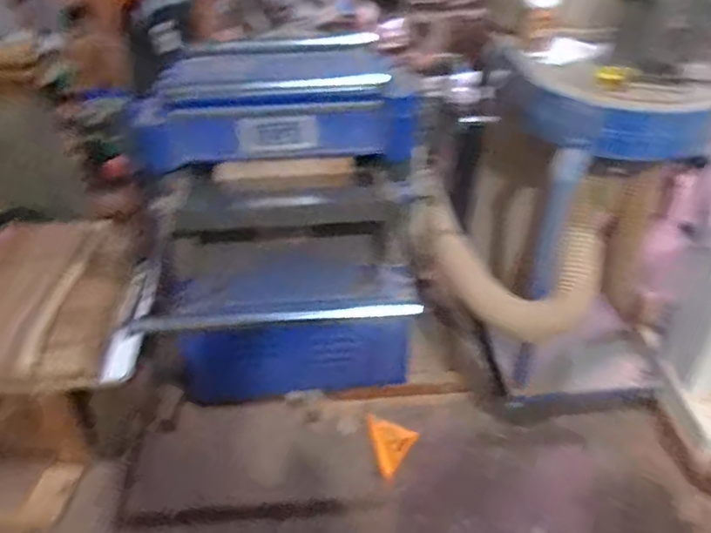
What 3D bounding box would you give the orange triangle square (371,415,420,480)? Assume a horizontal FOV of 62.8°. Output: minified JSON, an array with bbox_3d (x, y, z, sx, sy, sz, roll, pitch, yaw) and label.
[{"bbox_3d":[0.091,0.560,1.803,0.164,0.029,0.170,9,51,31],"label":"orange triangle square"}]

